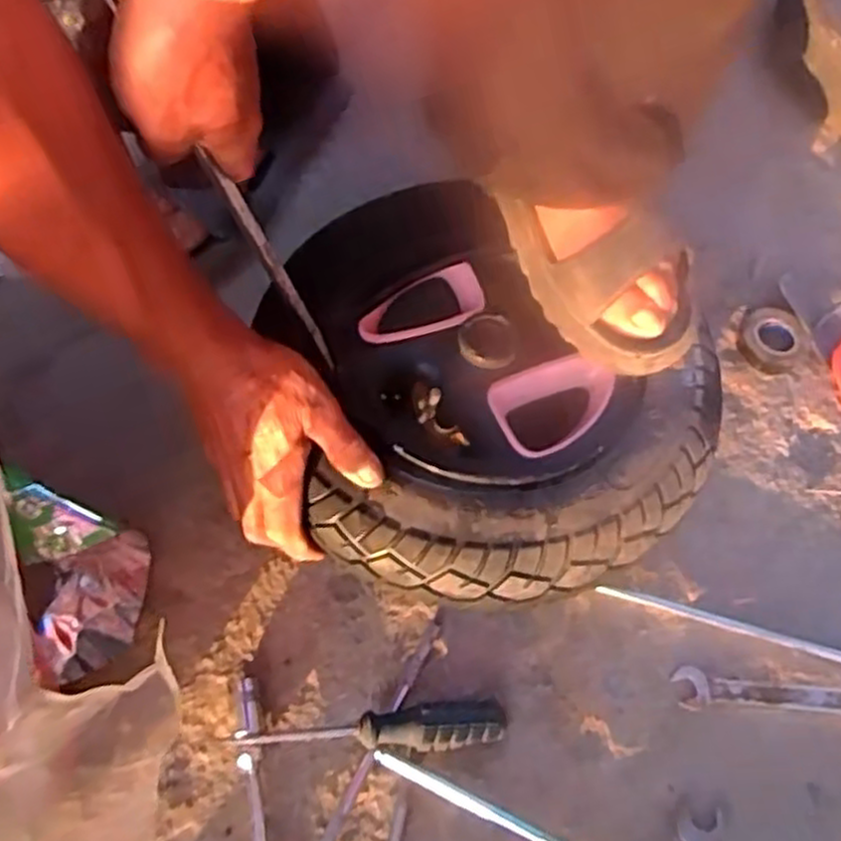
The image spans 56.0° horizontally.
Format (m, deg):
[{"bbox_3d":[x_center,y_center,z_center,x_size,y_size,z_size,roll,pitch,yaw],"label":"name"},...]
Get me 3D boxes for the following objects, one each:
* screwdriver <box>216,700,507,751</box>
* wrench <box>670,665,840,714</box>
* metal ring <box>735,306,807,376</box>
[{"bbox_3d":[-0.034,0.196,0.507,0.179,0.034,0.030,-1,65,-5],"label":"screwdriver"},{"bbox_3d":[0.257,0.191,0.547,0.159,0.007,0.033,4,65,-2],"label":"wrench"},{"bbox_3d":[0.298,-0.068,0.675,0.056,0.020,0.053,2,65,-4],"label":"metal ring"}]

